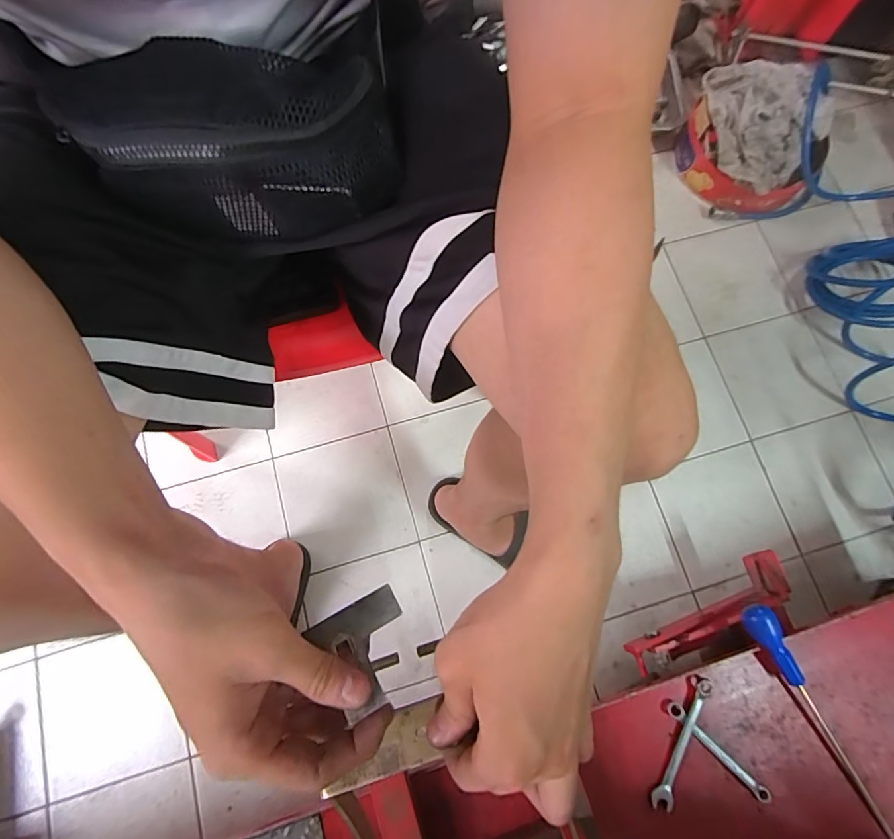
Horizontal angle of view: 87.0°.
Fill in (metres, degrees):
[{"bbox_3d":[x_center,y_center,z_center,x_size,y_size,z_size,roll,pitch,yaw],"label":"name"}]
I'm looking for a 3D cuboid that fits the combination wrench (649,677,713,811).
[{"bbox_3d":[0.269,0.366,0.532,0.023,0.012,0.143,32,77,6],"label":"combination wrench"}]

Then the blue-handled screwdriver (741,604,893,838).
[{"bbox_3d":[0.421,0.333,0.528,0.028,0.038,0.260,-28,79,-8],"label":"blue-handled screwdriver"}]

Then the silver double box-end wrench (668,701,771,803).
[{"bbox_3d":[0.306,0.374,0.531,0.131,0.006,0.016,43,79,8],"label":"silver double box-end wrench"}]

